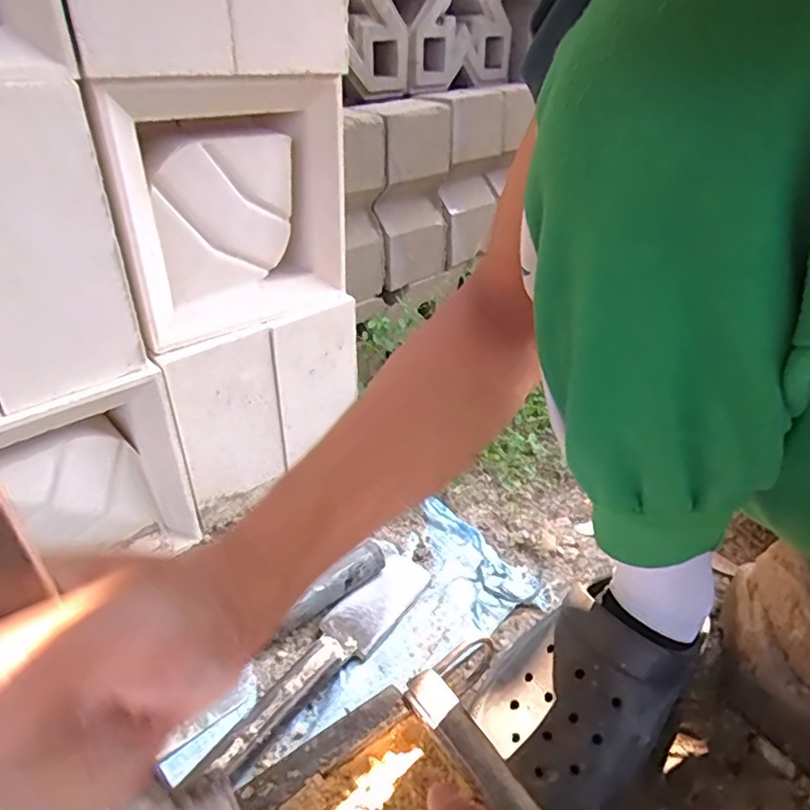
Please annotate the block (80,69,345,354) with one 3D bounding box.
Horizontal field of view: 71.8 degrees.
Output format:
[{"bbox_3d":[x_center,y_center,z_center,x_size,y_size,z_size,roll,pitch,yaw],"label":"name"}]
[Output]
[{"bbox_3d":[-0.137,-0.164,0.474,0.052,0.193,0.209,24,41,31],"label":"block"}]

